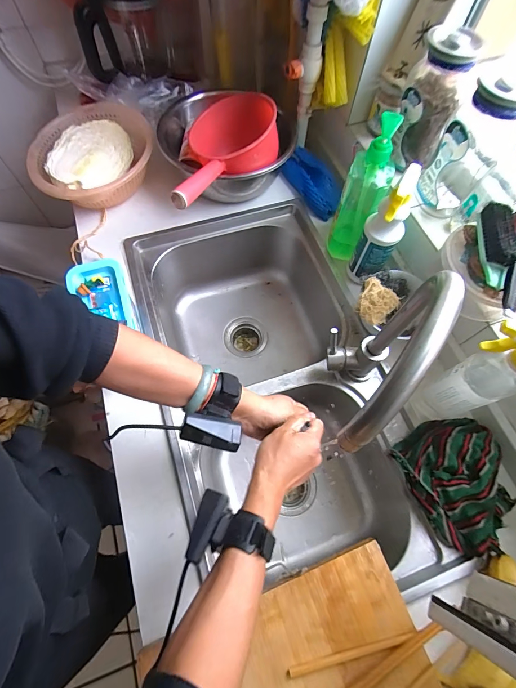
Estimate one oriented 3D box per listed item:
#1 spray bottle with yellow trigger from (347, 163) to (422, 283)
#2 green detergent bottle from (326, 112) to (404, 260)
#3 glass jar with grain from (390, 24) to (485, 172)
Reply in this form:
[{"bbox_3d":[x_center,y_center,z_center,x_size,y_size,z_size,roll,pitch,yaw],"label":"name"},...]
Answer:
[{"bbox_3d":[0.207,-0.182,0.553,0.064,0.226,0.068,26,68,10],"label":"spray bottle with yellow trigger"},{"bbox_3d":[0.185,-0.262,0.571,0.070,0.254,0.072,21,67,8],"label":"green detergent bottle"},{"bbox_3d":[0.285,-0.404,0.539,0.085,0.172,0.088,0,65,-1],"label":"glass jar with grain"}]

